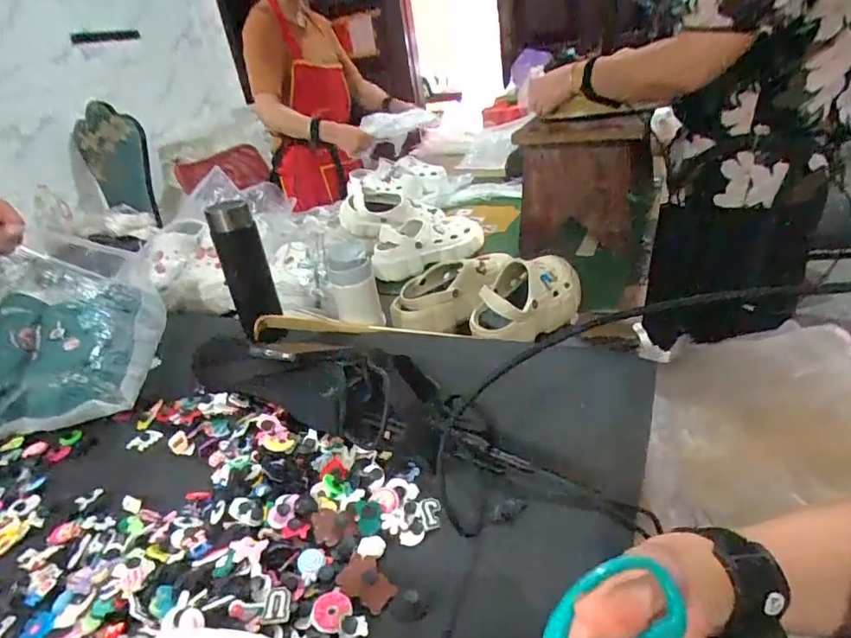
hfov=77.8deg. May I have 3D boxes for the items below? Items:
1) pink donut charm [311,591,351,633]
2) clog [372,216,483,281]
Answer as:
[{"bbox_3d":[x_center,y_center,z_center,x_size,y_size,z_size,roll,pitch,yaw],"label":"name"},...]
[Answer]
[{"bbox_3d":[-0.070,0.215,0.389,0.027,0.006,0.028,-7,28,4],"label":"pink donut charm"},{"bbox_3d":[0.010,-0.177,1.234,0.288,0.098,0.129,-20,30,-19],"label":"clog"}]

